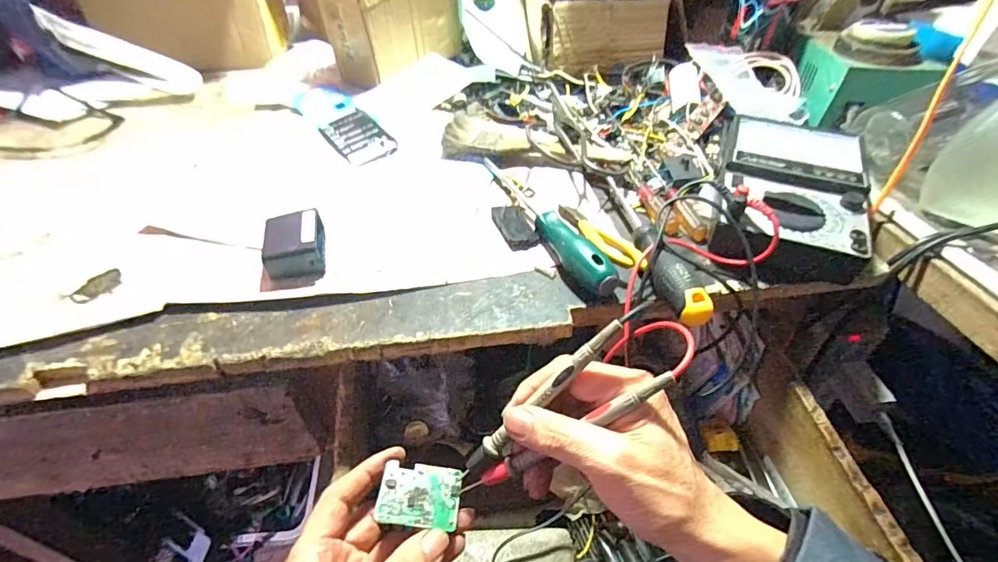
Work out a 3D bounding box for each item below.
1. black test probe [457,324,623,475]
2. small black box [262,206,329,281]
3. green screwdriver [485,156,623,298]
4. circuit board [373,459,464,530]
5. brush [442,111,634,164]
[{"bbox_3d":[0.024,0.071,0.278,0.131,0.008,0.011,-47,52,13],"label":"black test probe"},{"bbox_3d":[-0.160,-0.030,0.375,0.038,0.028,0.056,-9,48,-8],"label":"small black box"},{"bbox_3d":[0.031,-0.062,0.415,0.025,0.031,0.217,-20,50,-17],"label":"green screwdriver"},{"bbox_3d":[-0.049,0.132,0.294,0.048,0.004,0.037,11,47,-7],"label":"circuit board"},{"bbox_3d":[0.041,-0.152,0.496,0.193,0.028,0.050,-1,47,0],"label":"brush"}]

